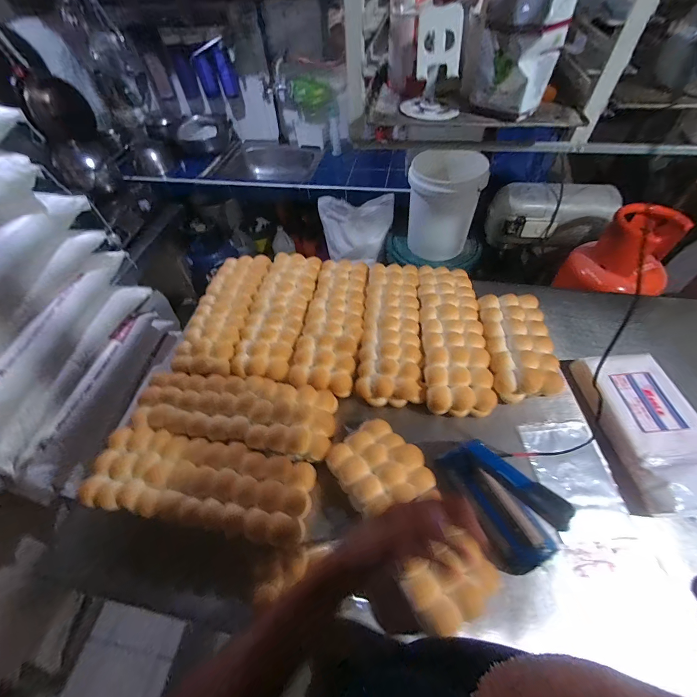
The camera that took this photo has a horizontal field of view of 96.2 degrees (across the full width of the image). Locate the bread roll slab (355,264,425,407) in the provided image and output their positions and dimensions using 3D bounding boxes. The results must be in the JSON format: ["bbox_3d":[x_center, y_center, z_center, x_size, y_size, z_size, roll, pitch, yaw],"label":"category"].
[{"bbox_3d":[0.101,-0.059,0.761,0.140,0.051,0.393,1,54,5],"label":"bread roll slab"}]

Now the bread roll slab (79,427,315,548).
[{"bbox_3d":[-0.268,0.241,0.567,0.388,0.042,0.139,7,55,9],"label":"bread roll slab"}]

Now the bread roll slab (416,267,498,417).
[{"bbox_3d":[0.244,-0.044,0.746,0.142,0.053,0.398,0,54,4],"label":"bread roll slab"}]

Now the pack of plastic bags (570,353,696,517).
[{"bbox_3d":[0.584,0.148,0.605,0.156,0.060,0.302,-3,54,2],"label":"pack of plastic bags"}]

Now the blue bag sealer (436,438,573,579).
[{"bbox_3d":[0.247,0.236,0.501,0.072,0.174,0.198,-22,55,-12],"label":"blue bag sealer"}]

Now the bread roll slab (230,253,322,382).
[{"bbox_3d":[-0.175,-0.104,0.799,0.145,0.035,0.393,4,54,8],"label":"bread roll slab"}]

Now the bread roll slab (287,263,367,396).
[{"bbox_3d":[-0.032,-0.082,0.789,0.143,0.037,0.401,5,54,8],"label":"bread roll slab"}]

